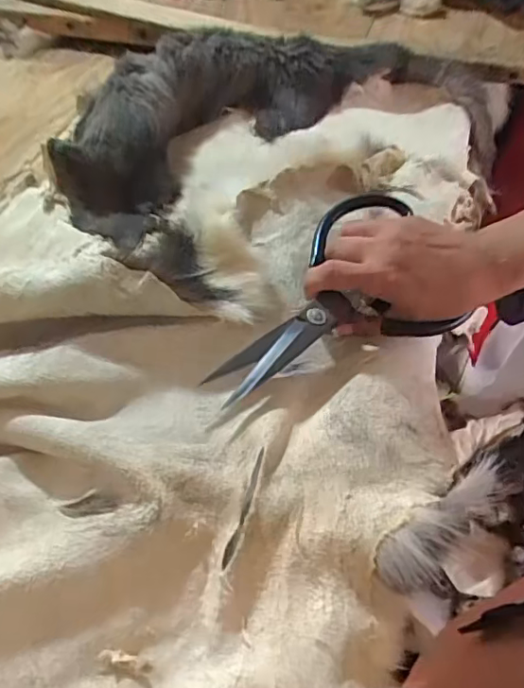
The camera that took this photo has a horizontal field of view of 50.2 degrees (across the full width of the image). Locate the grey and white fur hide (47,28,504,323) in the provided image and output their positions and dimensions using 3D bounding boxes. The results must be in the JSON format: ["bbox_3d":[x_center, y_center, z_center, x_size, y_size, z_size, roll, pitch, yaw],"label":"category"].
[{"bbox_3d":[0.035,-0.202,0.537,0.446,0.087,0.327,-28,58,-18],"label":"grey and white fur hide"}]

